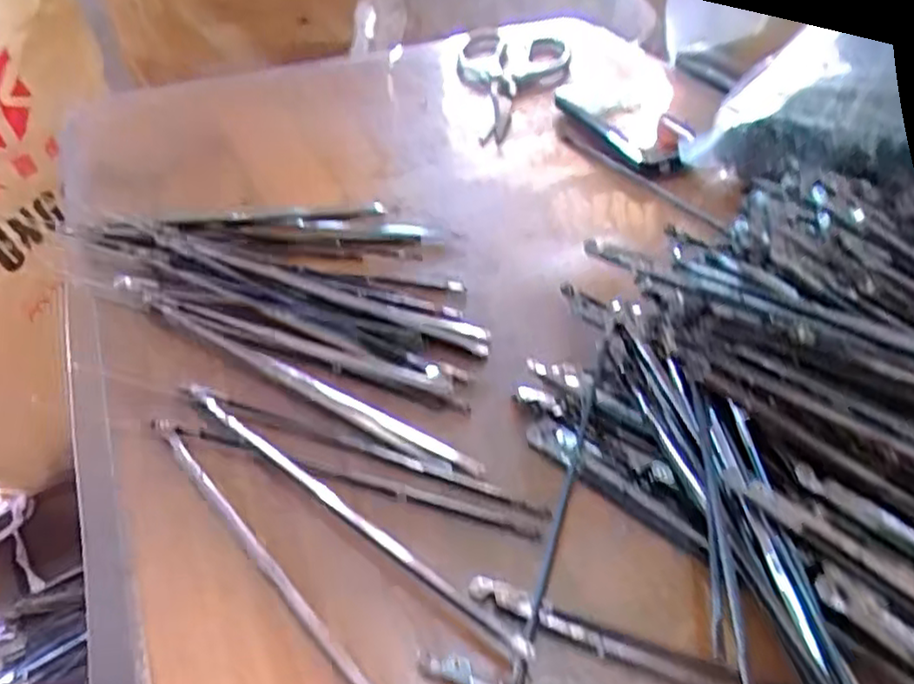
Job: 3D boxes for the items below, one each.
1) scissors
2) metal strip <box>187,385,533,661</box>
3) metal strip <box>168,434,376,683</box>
[{"bbox_3d":[0.046,-0.207,0.561,0.092,0.019,0.210,2,42,4],"label":"scissors"},{"bbox_3d":[-0.047,0.059,0.258,0.178,0.010,0.007,29,50,30],"label":"metal strip"},{"bbox_3d":[-0.059,0.082,0.238,0.007,0.006,0.169,-32,50,-29],"label":"metal strip"}]

